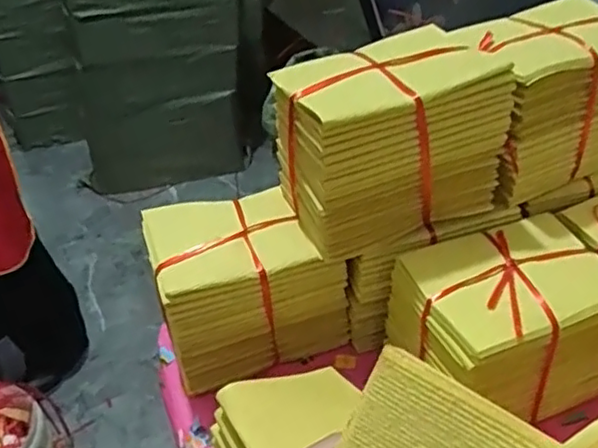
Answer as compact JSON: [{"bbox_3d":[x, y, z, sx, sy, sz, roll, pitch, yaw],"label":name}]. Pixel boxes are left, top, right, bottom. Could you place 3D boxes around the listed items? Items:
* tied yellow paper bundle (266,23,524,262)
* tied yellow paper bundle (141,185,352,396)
[{"bbox_3d":[0.077,-0.071,0.555,0.169,0.136,0.109,-15,38,-14],"label":"tied yellow paper bundle"},{"bbox_3d":[-0.051,0.057,0.612,0.159,0.125,0.123,-13,37,-11],"label":"tied yellow paper bundle"}]

